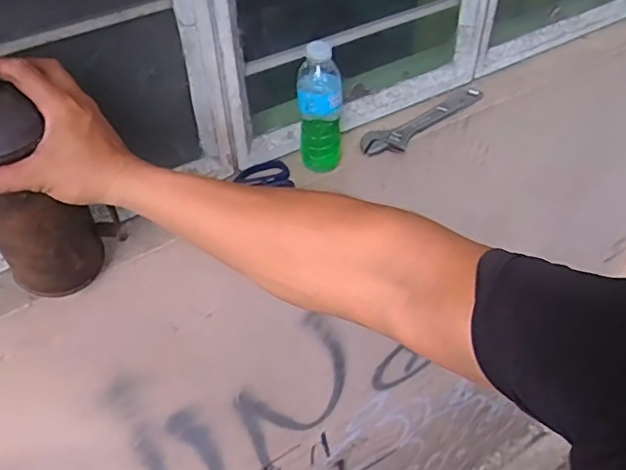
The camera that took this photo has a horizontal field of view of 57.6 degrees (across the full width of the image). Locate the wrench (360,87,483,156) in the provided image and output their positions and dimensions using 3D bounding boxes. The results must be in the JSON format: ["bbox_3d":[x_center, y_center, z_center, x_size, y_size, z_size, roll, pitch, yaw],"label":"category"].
[{"bbox_3d":[0.177,-0.176,0.873,0.242,0.016,0.055,-26,51,-21],"label":"wrench"}]

